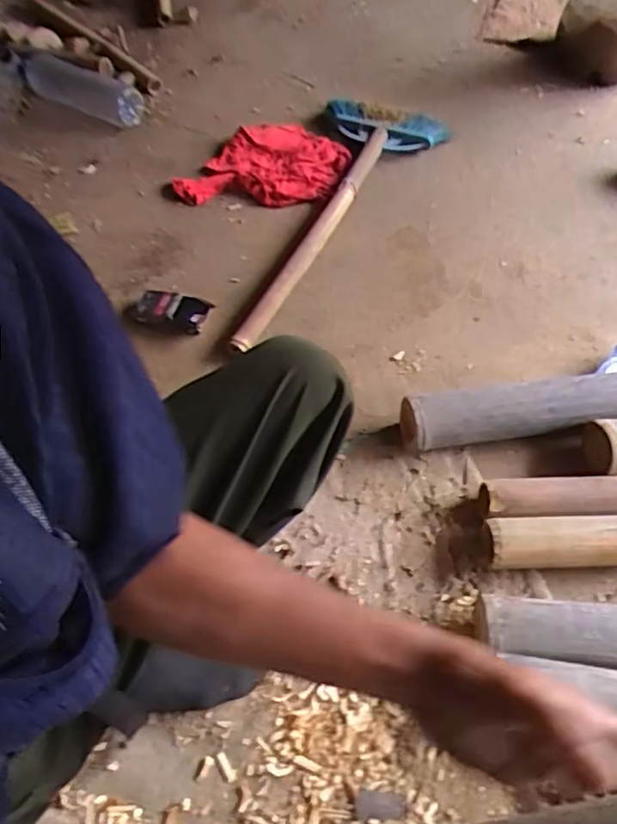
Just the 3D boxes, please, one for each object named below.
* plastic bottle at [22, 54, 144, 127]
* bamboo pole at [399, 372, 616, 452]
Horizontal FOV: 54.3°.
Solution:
[{"bbox_3d":[-0.480,-0.693,1.286,0.271,0.087,0.093,25,59,13],"label":"plastic bottle"},{"bbox_3d":[0.399,-0.006,0.866,0.535,0.074,0.078,-4,57,-6],"label":"bamboo pole"}]

